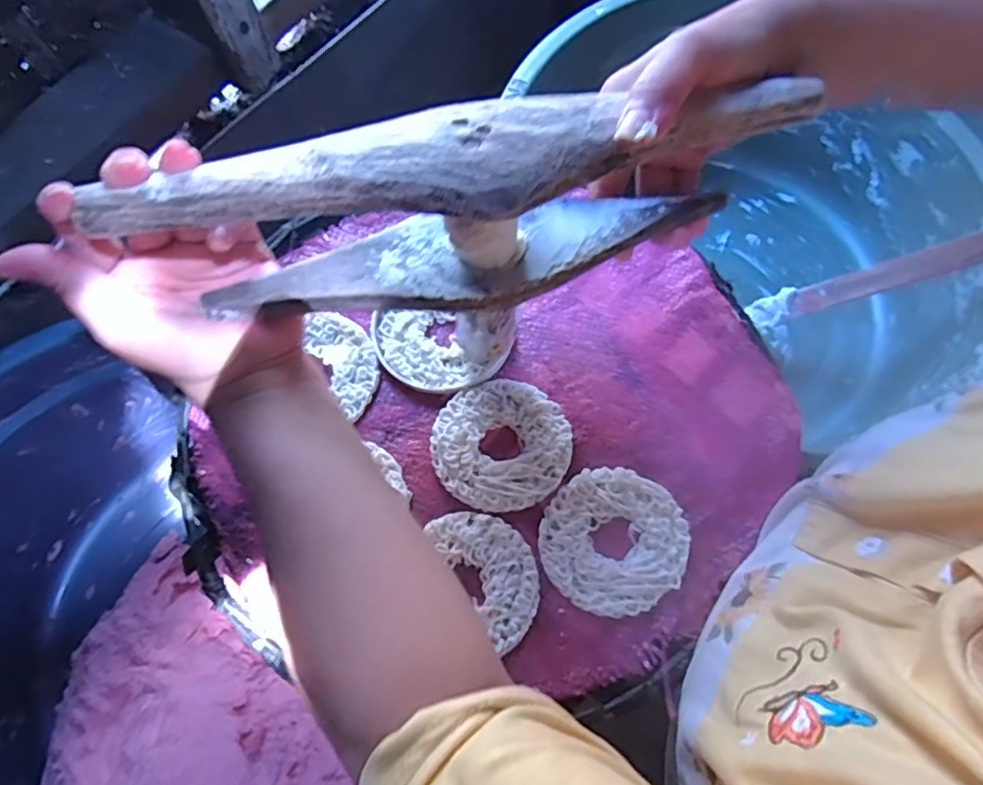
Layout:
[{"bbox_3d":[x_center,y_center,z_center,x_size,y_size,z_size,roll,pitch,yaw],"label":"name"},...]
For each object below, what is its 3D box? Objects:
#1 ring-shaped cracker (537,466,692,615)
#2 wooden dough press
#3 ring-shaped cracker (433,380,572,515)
[{"bbox_3d":[0.069,0.082,0.345,0.077,0.007,0.078,0,71,0],"label":"ring-shaped cracker"},{"bbox_3d":[-0.005,-0.083,0.281,0.307,0.090,0.053,-10,71,-11],"label":"wooden dough press"},{"bbox_3d":[0.006,0.030,0.366,0.077,0.009,0.079,0,71,0],"label":"ring-shaped cracker"}]

